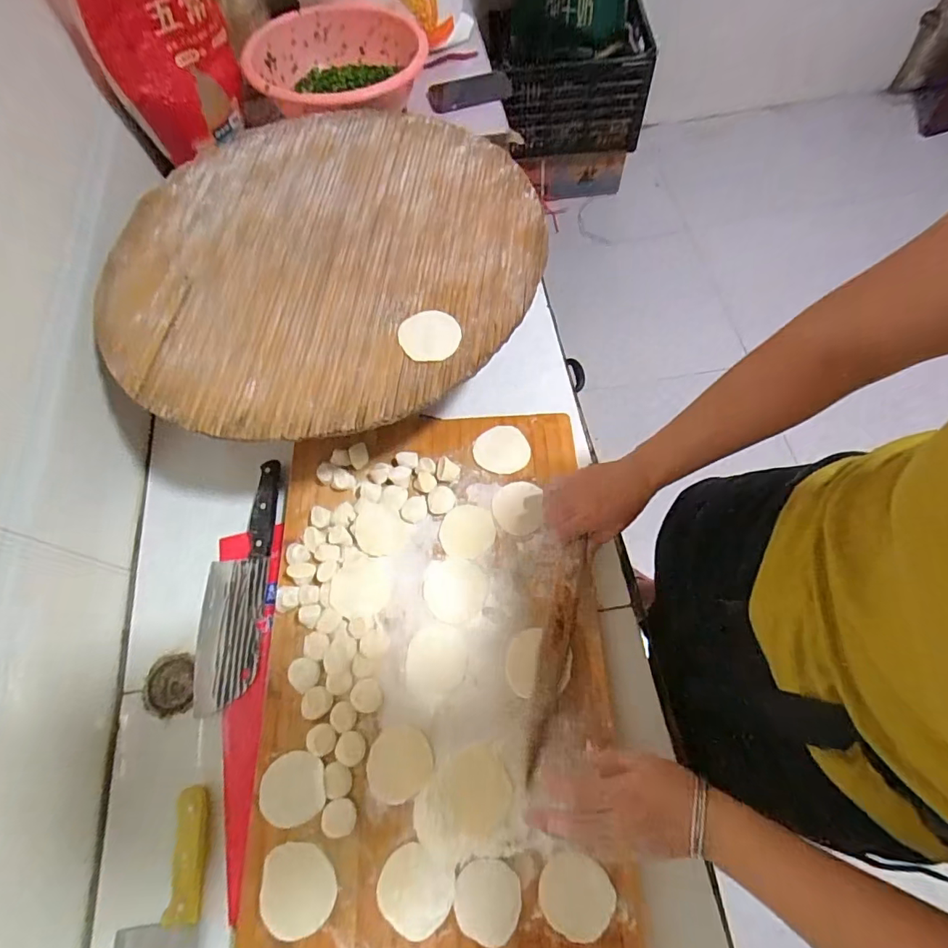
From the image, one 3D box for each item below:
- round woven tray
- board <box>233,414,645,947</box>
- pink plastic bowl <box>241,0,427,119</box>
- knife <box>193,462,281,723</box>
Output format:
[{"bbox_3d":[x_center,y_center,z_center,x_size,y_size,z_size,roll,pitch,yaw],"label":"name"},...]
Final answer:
[{"bbox_3d":[-0.182,-0.281,0.613,0.511,0.021,0.510,-8,65,0],"label":"round woven tray"},{"bbox_3d":[-0.044,0.188,0.557,0.370,0.041,0.563,-3,65,2],"label":"board"},{"bbox_3d":[-0.226,-0.679,0.846,0.284,0.083,0.318,3,65,5],"label":"pink plastic bowl"},{"bbox_3d":[-0.290,0.125,0.605,0.080,0.021,0.289,-4,65,1],"label":"knife"}]

